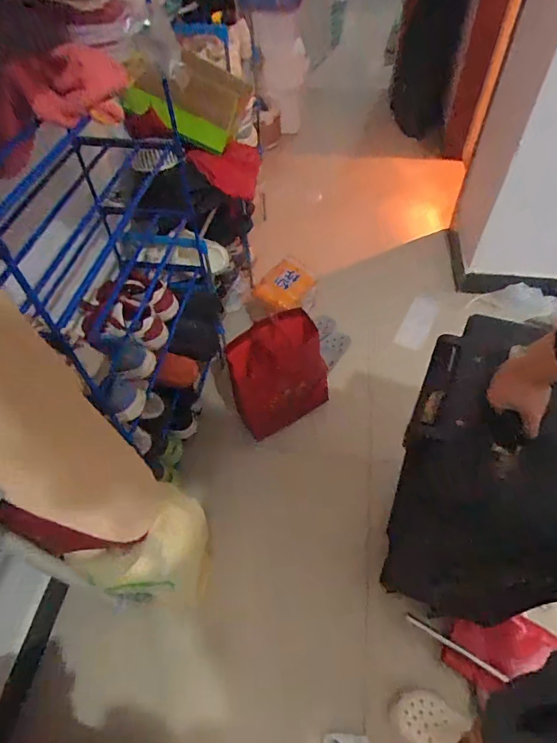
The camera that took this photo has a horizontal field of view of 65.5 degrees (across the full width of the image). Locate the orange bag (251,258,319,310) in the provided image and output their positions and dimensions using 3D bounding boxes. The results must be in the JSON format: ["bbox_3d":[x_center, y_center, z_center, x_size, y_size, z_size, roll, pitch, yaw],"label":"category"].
[{"bbox_3d":[0.027,-0.321,1.637,0.180,0.066,0.228,42,75,-17],"label":"orange bag"}]

